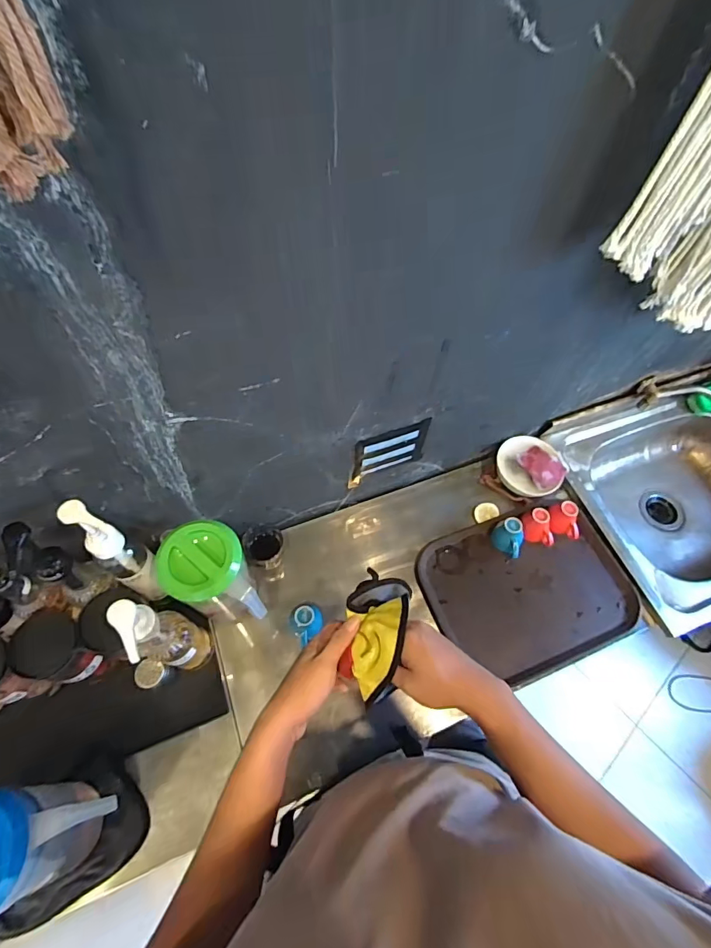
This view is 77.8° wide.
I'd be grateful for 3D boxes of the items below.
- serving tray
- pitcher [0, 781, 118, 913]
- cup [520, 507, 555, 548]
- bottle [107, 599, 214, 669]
[{"bbox_3d":[0.345,0.225,0.890,0.388,0.028,0.295,-18,64,-12],"label":"serving tray"},{"bbox_3d":[-0.420,0.469,0.568,0.156,0.199,0.116,-8,62,-7],"label":"pitcher"},{"bbox_3d":[0.380,0.115,0.917,0.061,0.049,0.074,-21,65,-14],"label":"cup"},{"bbox_3d":[-0.293,0.236,0.652,0.089,0.322,0.072,19,62,7],"label":"bottle"}]

